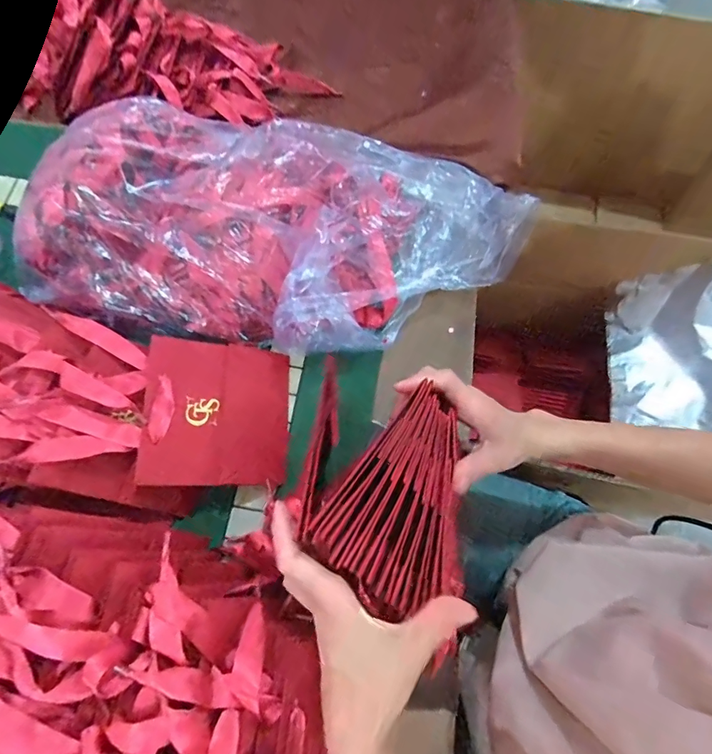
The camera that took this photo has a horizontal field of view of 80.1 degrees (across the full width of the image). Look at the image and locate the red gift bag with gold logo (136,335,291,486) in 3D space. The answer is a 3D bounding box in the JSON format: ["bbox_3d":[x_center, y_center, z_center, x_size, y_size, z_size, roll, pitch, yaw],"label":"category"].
[{"bbox_3d":[-0.132,0.033,0.416,0.132,0.009,0.139,8,73,-24],"label":"red gift bag with gold logo"}]

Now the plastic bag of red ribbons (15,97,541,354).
[{"bbox_3d":[-0.074,-0.147,0.439,0.474,0.129,0.228,11,72,2],"label":"plastic bag of red ribbons"}]

